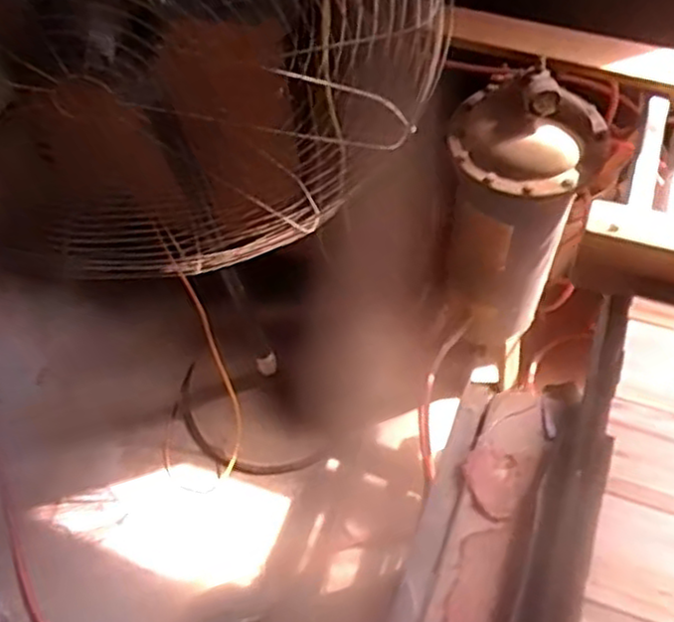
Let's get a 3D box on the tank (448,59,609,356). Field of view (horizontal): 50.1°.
[{"bbox_3d":[0.313,-0.163,1.302,0.228,0.575,0.214,11,58,12],"label":"tank"}]

